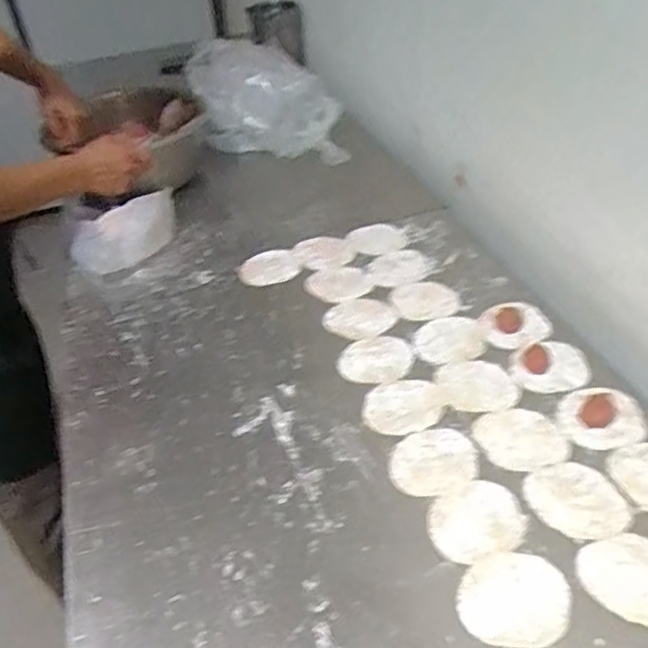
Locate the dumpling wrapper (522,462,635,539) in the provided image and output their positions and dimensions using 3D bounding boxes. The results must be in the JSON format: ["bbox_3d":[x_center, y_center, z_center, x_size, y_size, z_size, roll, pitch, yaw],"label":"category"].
[{"bbox_3d":[0.236,0.165,0.600,0.082,0.004,0.082,-4,41,3],"label":"dumpling wrapper"}]

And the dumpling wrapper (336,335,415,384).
[{"bbox_3d":[0.063,0.042,0.772,0.086,0.004,0.083,-4,41,3],"label":"dumpling wrapper"}]

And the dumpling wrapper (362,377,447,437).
[{"bbox_3d":[0.088,0.090,0.712,0.093,0.004,0.078,-28,45,-23],"label":"dumpling wrapper"}]

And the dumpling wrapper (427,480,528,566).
[{"bbox_3d":[0.140,0.181,0.591,0.092,0.005,0.073,-21,43,-16],"label":"dumpling wrapper"}]

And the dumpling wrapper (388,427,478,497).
[{"bbox_3d":[0.110,0.138,0.644,0.088,0.004,0.080,-3,39,2],"label":"dumpling wrapper"}]

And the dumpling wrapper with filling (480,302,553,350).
[{"bbox_3d":[0.235,0.002,0.784,0.083,0.015,0.072,7,43,14],"label":"dumpling wrapper with filling"}]

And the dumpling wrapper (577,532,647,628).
[{"bbox_3d":[0.262,0.213,0.536,0.085,0.004,0.081,-4,41,3],"label":"dumpling wrapper"}]

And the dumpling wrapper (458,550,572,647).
[{"bbox_3d":[0.159,0.227,0.533,0.086,0.004,0.080,-4,41,3],"label":"dumpling wrapper"}]

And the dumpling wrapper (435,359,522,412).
[{"bbox_3d":[0.172,0.067,0.717,0.084,0.004,0.079,-4,41,3],"label":"dumpling wrapper"}]

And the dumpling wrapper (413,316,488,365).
[{"bbox_3d":[0.154,0.019,0.793,0.087,0.004,0.081,-4,41,3],"label":"dumpling wrapper"}]

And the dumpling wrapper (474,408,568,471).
[{"bbox_3d":[0.202,0.118,0.661,0.084,0.004,0.077,-4,41,3],"label":"dumpling wrapper"}]

